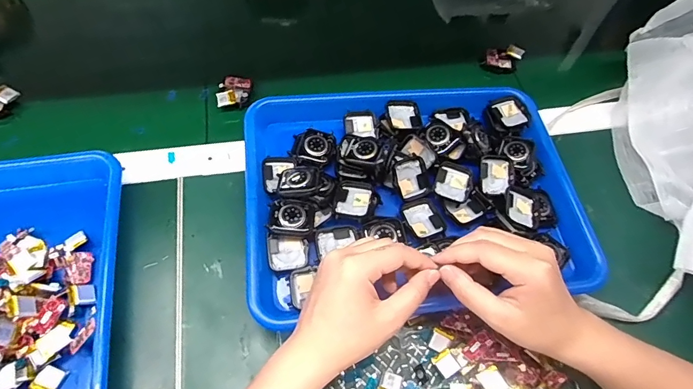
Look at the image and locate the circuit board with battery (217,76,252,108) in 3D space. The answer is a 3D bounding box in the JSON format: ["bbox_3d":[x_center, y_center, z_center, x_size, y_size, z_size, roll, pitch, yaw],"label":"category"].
[{"bbox_3d":[-0.133,-0.122,0.496,0.037,0.015,0.045,-3,61,-6],"label":"circuit board with battery"}]

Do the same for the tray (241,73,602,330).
[{"bbox_3d":[0.065,-0.006,0.427,0.323,0.045,0.249,-5,62,-7],"label":"tray"}]

